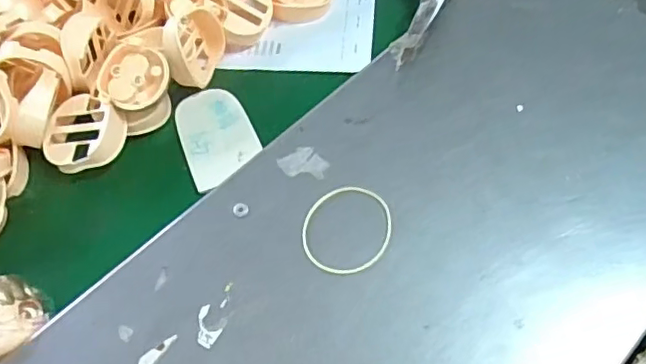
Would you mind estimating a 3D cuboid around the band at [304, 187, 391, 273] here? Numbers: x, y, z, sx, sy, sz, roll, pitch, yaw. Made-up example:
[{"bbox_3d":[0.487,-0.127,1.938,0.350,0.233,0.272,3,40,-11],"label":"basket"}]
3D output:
[{"bbox_3d":[0.014,0.028,0.351,0.052,0.004,0.056,-1,60,1],"label":"band"}]

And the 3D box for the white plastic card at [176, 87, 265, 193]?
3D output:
[{"bbox_3d":[-0.077,-0.034,0.423,0.051,0.004,0.080,-21,60,-12],"label":"white plastic card"}]

